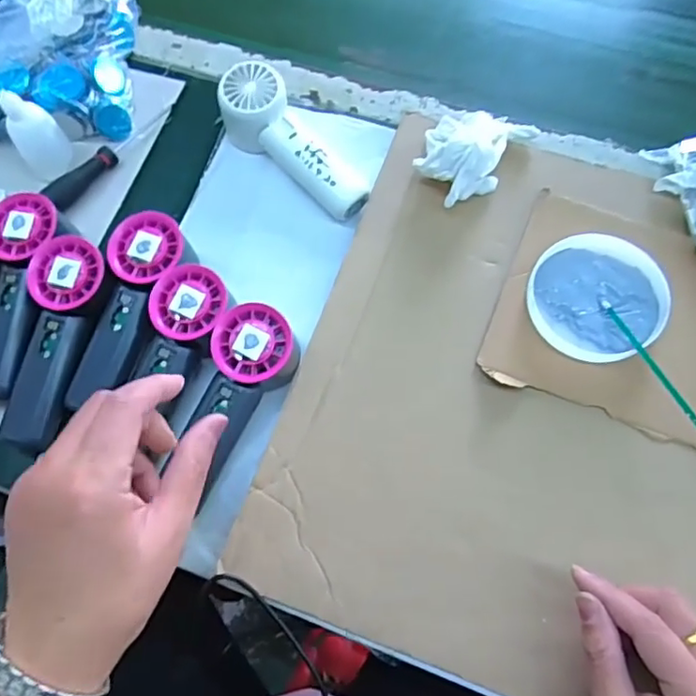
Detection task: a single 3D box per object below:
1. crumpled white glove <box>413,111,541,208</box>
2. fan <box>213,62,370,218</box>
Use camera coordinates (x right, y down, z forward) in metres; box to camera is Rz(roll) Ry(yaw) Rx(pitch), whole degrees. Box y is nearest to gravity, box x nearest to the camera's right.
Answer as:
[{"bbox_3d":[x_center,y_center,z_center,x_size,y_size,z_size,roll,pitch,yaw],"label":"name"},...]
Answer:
[{"bbox_3d":[0.104,-0.173,0.492,0.070,0.050,0.108,37,74,15],"label":"crumpled white glove"},{"bbox_3d":[-0.048,-0.170,0.499,0.050,0.054,0.148,-39,72,-13],"label":"fan"}]

